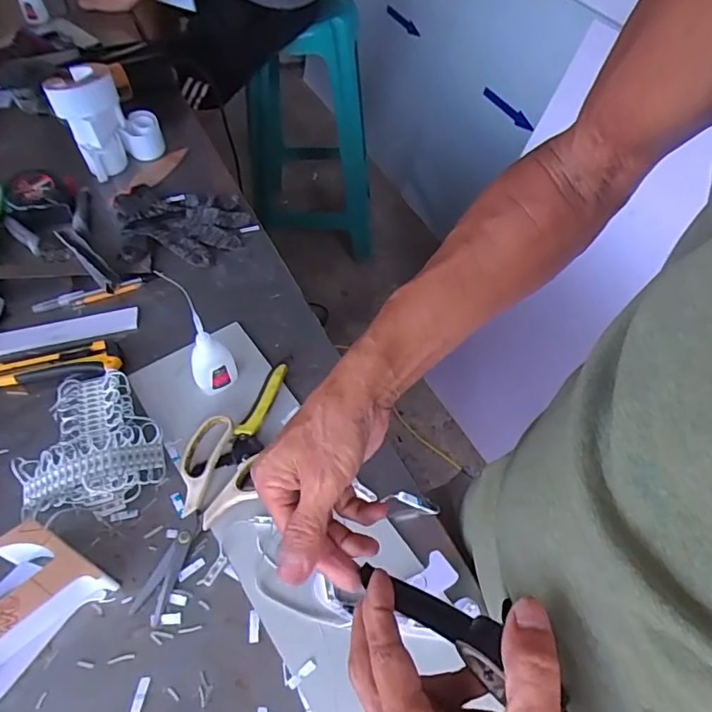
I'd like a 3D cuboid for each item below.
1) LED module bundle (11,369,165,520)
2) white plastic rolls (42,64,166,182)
[{"bbox_3d":[-0.268,0.083,0.535,0.127,0.030,0.147,-21,57,-14],"label":"LED module bundle"},{"bbox_3d":[-0.357,-0.343,0.782,0.128,0.116,0.087,-23,58,-18],"label":"white plastic rolls"}]

